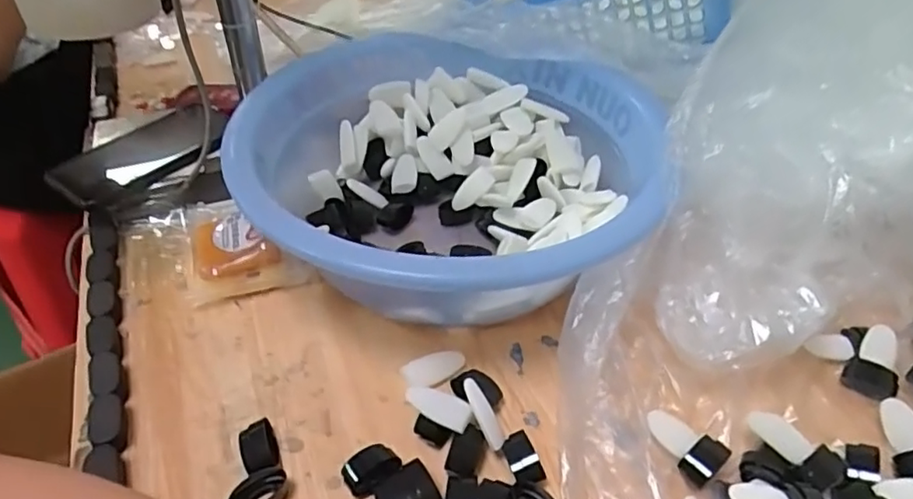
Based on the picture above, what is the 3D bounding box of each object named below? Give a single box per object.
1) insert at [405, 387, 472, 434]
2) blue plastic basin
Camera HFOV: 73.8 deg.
[{"bbox_3d":[-0.012,0.100,0.384,0.042,0.008,0.020,25,46,4],"label":"insert"},{"bbox_3d":[-0.004,-0.061,0.502,0.316,0.112,0.334,-2,41,2],"label":"blue plastic basin"}]

